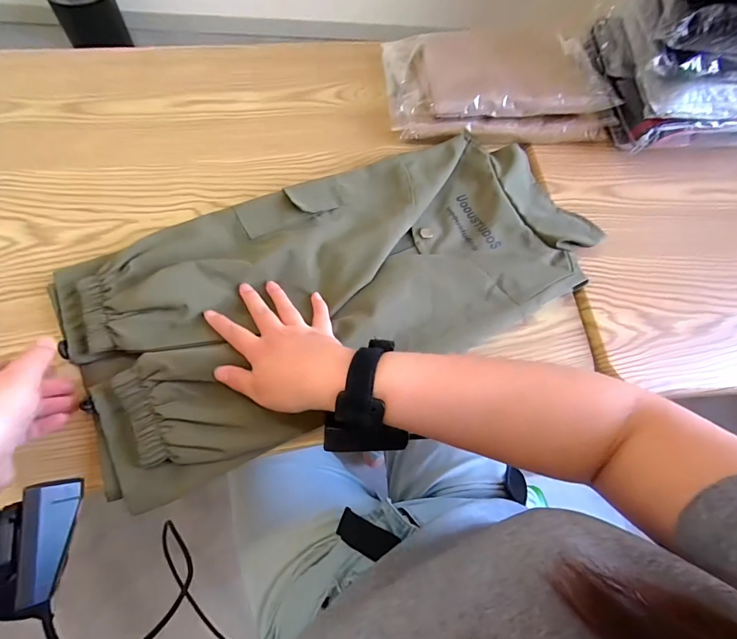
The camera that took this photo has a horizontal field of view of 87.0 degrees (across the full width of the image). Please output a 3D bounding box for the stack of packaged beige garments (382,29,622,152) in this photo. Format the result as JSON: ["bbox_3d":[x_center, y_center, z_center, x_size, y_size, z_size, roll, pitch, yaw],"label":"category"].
[{"bbox_3d":[0.174,-0.341,0.551,0.296,0.072,0.212,-3,65,-8],"label":"stack of packaged beige garments"}]

